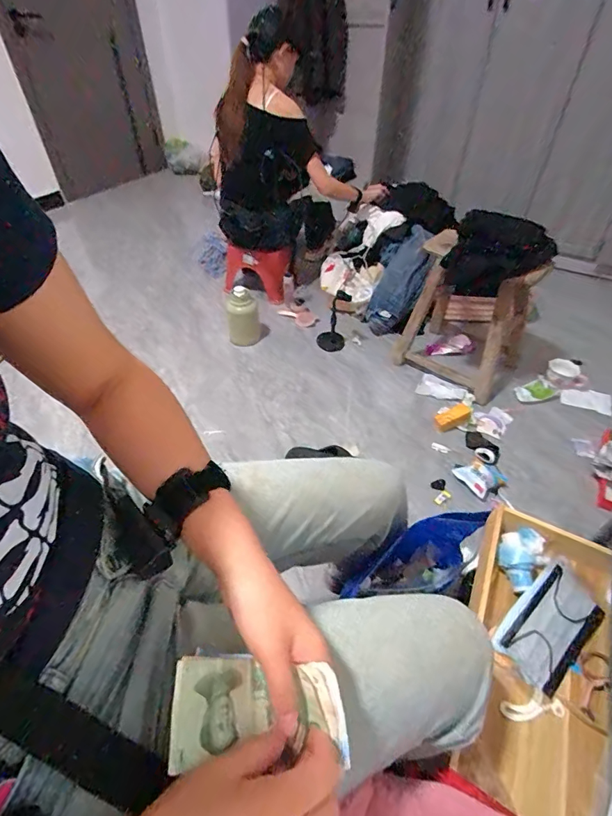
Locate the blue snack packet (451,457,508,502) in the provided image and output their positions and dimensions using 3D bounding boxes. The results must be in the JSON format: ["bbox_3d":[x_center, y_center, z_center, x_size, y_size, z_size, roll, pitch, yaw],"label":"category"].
[{"bbox_3d":[0.490,0.187,1.151,0.111,0.036,0.115,-25,51,-23],"label":"blue snack packet"}]

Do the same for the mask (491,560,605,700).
[{"bbox_3d":[0.367,0.329,0.619,0.176,0.021,0.102,-33,73,-25],"label":"mask"}]

